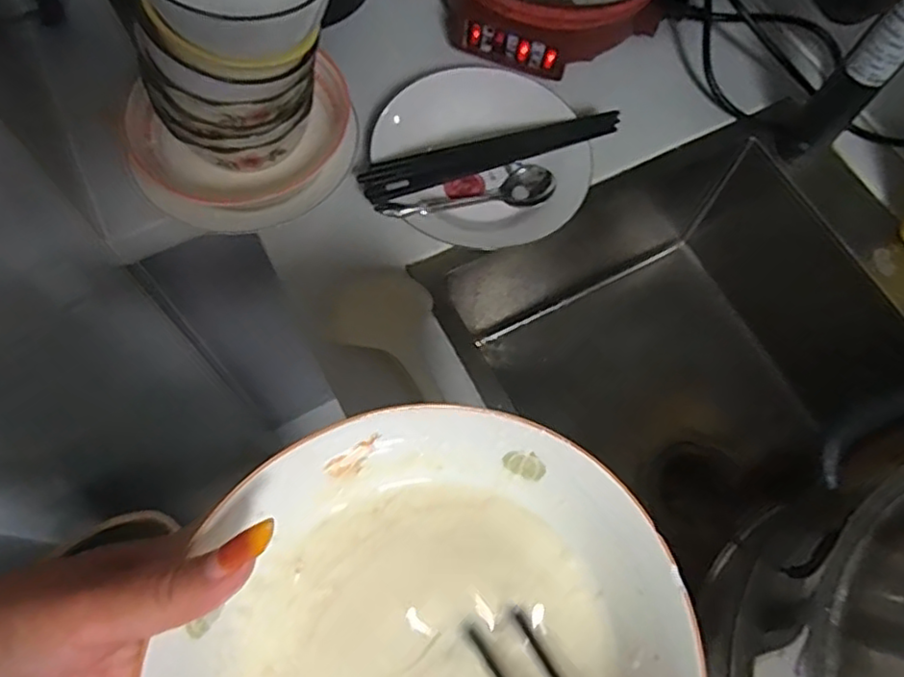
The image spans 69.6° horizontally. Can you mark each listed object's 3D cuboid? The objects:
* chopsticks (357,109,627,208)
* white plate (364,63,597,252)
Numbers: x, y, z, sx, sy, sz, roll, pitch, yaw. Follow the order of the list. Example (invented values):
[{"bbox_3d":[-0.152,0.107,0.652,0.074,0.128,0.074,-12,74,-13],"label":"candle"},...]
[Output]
[{"bbox_3d":[0.038,-0.167,0.584,0.244,0.019,0.032,-21,71,-11],"label":"chopsticks"},{"bbox_3d":[0.025,-0.172,0.618,0.197,0.044,0.191,-3,62,5],"label":"white plate"}]

